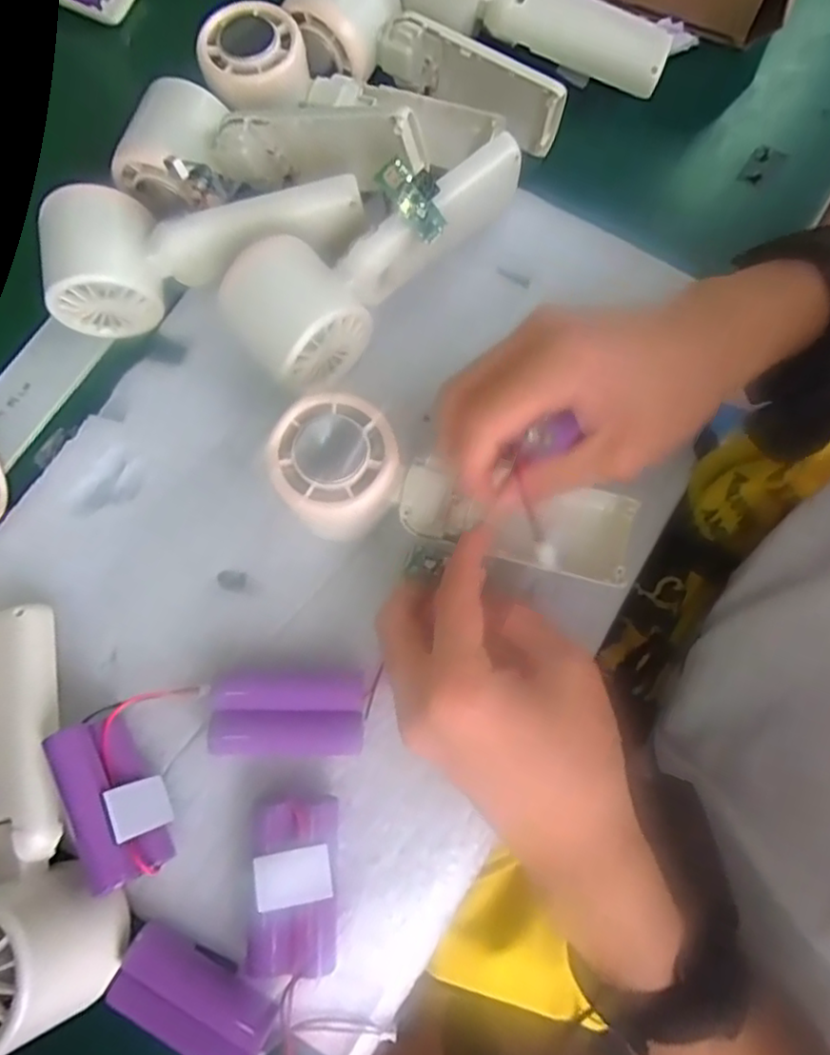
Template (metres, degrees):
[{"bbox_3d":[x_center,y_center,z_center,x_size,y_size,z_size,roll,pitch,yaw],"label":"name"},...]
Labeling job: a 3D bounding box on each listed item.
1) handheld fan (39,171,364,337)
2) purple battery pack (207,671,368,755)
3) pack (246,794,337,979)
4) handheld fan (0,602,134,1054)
[{"bbox_3d":[-0.109,-0.149,0.319,0.163,0.057,0.054,-13,77,-3],"label":"handheld fan"},{"bbox_3d":[-0.056,0.082,0.278,0.067,0.016,0.034,2,77,1],"label":"purple battery pack"},{"bbox_3d":[-0.050,0.149,0.261,0.032,0.023,0.064,0,77,0],"label":"pack"},{"bbox_3d":[-0.168,0.113,0.254,0.062,0.051,0.158,-16,77,-3],"label":"handheld fan"}]

